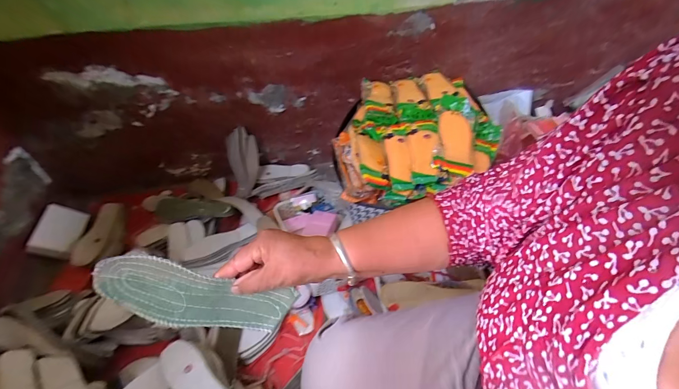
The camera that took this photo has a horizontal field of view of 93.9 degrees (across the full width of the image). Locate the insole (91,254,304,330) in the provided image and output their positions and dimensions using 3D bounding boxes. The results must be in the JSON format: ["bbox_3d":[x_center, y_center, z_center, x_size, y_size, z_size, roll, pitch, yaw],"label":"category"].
[{"bbox_3d":[-0.159,0.110,0.341,0.214,0.065,0.011,10,4,3],"label":"insole"}]

